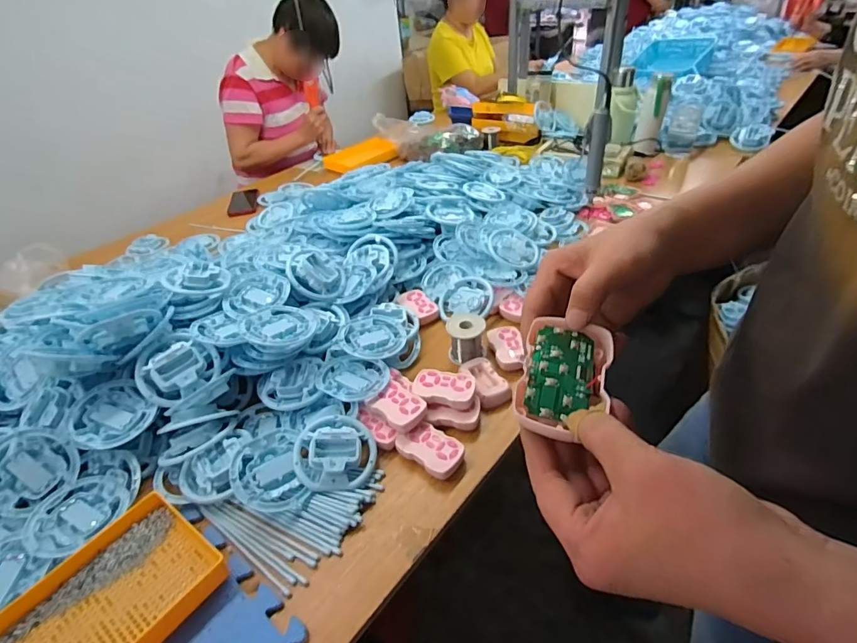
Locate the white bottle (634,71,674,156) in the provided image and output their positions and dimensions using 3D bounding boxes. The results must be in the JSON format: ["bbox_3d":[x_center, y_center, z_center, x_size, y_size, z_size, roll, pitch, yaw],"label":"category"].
[{"bbox_3d":[0.648,-0.600,1.344,0.069,0.205,0.083,10,41,20],"label":"white bottle"}]

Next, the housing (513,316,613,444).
[{"bbox_3d":[0.086,0.034,0.292,0.051,0.013,0.085,10,41,20],"label":"housing"}]

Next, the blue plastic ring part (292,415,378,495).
[{"bbox_3d":[-0.121,0.162,0.598,0.099,0.026,0.099,-2,39,6],"label":"blue plastic ring part"}]

